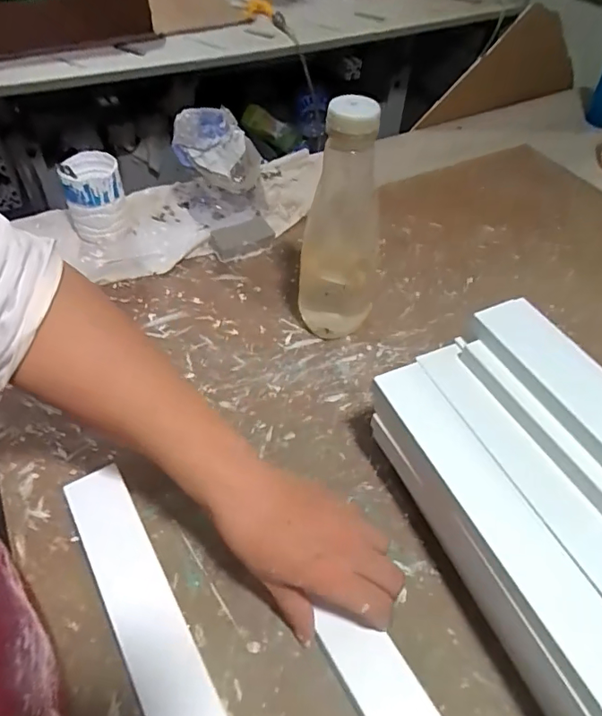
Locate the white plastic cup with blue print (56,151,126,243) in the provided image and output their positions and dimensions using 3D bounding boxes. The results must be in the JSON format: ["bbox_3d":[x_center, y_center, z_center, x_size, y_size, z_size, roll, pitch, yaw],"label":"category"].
[{"bbox_3d":[-0.244,-0.190,0.611,0.067,0.077,0.065,-14,51,-13],"label":"white plastic cup with blue print"}]

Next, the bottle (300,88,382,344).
[{"bbox_3d":[0.035,-0.112,0.463,0.061,0.224,0.057,-10,51,-10],"label":"bottle"}]

